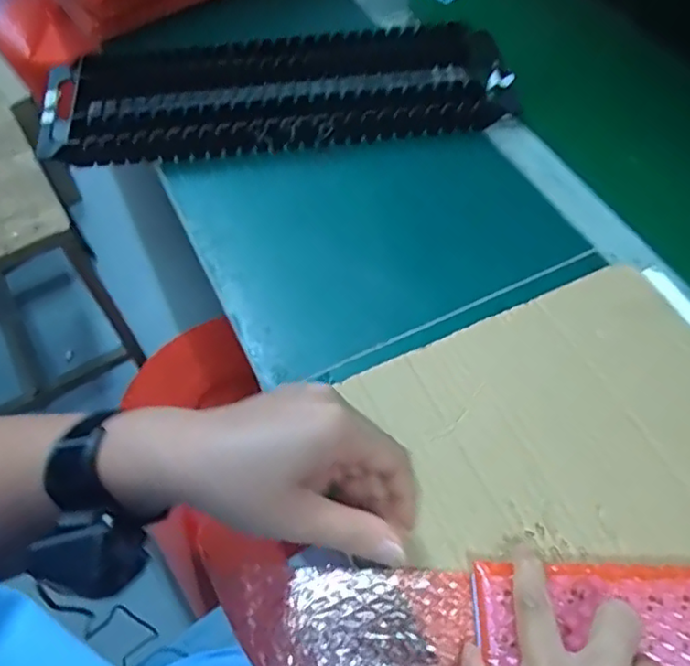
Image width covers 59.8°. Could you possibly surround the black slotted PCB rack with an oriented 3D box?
[{"bbox_3d":[-0.065,-0.244,0.606,0.454,0.034,0.148,-8,58,-3],"label":"black slotted PCB rack"}]

